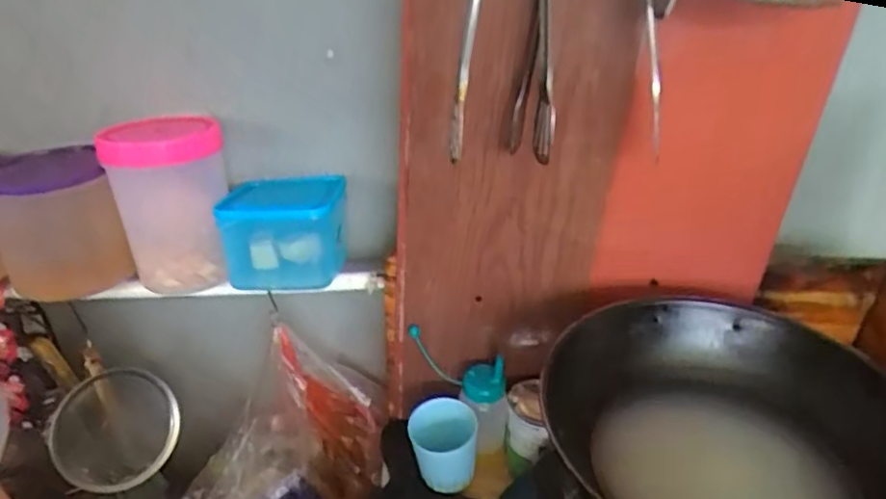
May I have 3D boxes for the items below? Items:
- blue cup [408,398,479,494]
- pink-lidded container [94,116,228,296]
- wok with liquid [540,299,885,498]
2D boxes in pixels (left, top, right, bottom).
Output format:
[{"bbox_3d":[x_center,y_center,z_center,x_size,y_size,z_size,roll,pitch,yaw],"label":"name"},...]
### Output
[{"bbox_3d":[-0.001,0.230,0.715,0.073,0.102,0.072,1,30,0],"label":"blue cup"},{"bbox_3d":[-0.299,-0.046,0.713,0.118,0.173,0.099,-11,32,-19],"label":"pink-lidded container"},{"bbox_3d":[0.246,0.175,0.538,0.268,0.129,0.298,-1,30,-3],"label":"wok with liquid"}]

